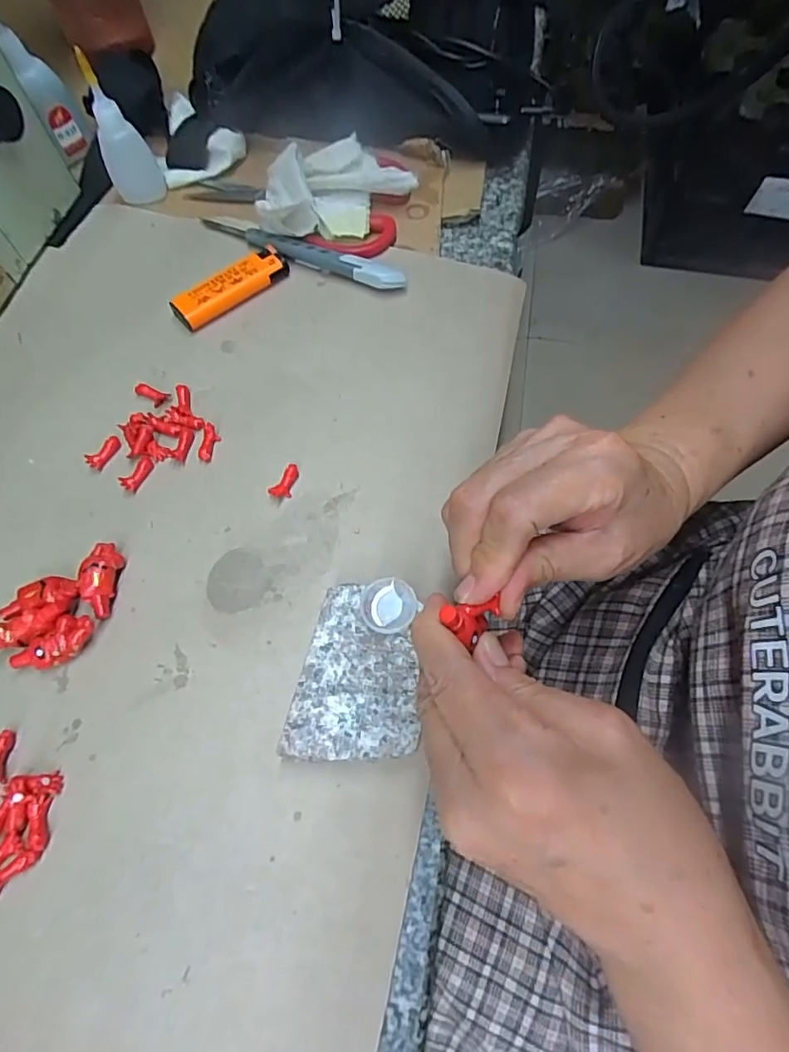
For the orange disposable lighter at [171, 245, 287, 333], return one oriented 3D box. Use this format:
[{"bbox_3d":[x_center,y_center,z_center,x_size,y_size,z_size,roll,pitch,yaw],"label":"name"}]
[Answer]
[{"bbox_3d":[-0.107,-0.158,0.358,0.025,0.016,0.081,41,73,17],"label":"orange disposable lighter"}]

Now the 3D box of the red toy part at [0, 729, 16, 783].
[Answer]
[{"bbox_3d":[-0.184,0.108,0.254,0.007,0.008,0.023,-10,67,-3],"label":"red toy part"}]

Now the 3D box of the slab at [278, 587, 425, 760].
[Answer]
[{"bbox_3d":[-0.017,0.071,0.261,0.057,0.018,0.078,5,67,4],"label":"slab"}]

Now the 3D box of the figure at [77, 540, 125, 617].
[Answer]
[{"bbox_3d":[-0.155,0.027,0.285,0.017,0.013,0.041,0,66,2],"label":"figure"}]

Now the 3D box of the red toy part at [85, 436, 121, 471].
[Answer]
[{"bbox_3d":[-0.173,-0.044,0.322,0.009,0.006,0.023,29,70,13],"label":"red toy part"}]

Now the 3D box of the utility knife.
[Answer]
[{"bbox_3d":[-0.066,-0.188,0.370,0.157,0.016,0.014,24,69,11],"label":"utility knife"}]

